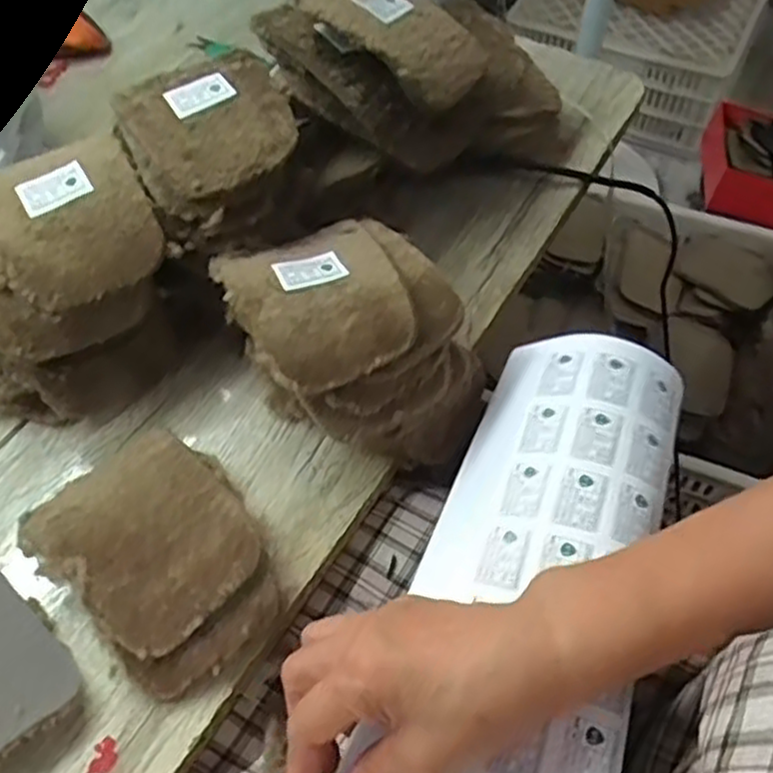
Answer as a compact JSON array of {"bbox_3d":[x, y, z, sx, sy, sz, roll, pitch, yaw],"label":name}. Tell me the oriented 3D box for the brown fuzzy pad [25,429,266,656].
[{"bbox_3d":[-0.129,0.079,0.405,0.125,0.018,0.095,32,61,24],"label":"brown fuzzy pad"}]

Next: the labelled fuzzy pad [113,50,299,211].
[{"bbox_3d":[-0.115,-0.167,0.476,0.100,0.021,0.116,-21,56,-13],"label":"labelled fuzzy pad"}]

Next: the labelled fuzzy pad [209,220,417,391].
[{"bbox_3d":[-0.041,-0.054,0.437,0.097,0.017,0.122,-20,56,-12],"label":"labelled fuzzy pad"}]

